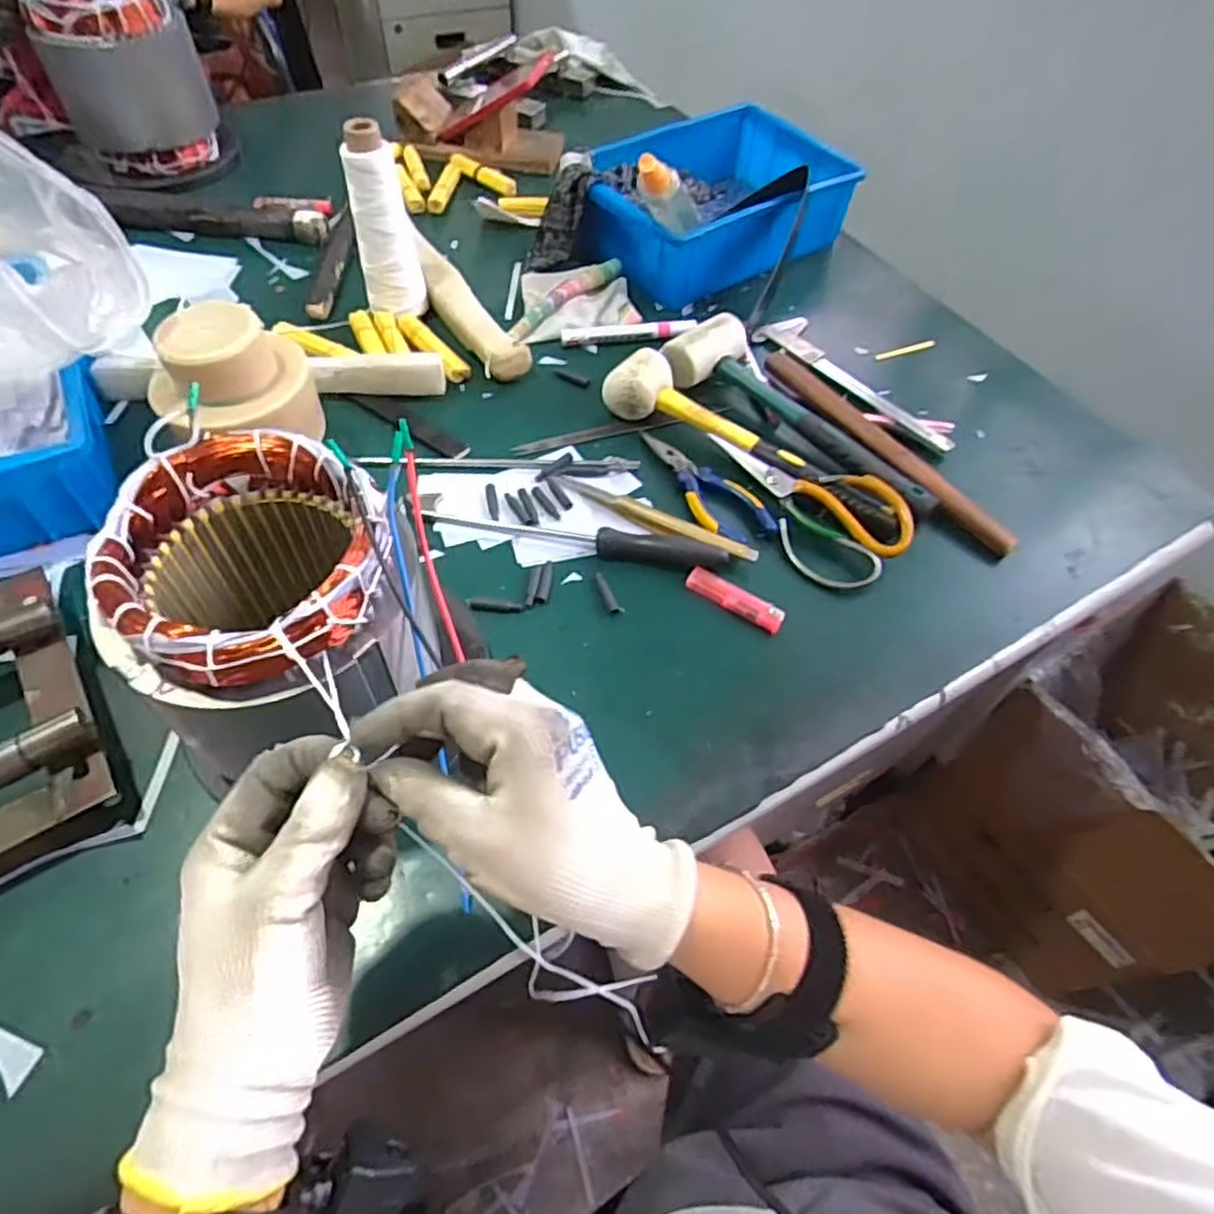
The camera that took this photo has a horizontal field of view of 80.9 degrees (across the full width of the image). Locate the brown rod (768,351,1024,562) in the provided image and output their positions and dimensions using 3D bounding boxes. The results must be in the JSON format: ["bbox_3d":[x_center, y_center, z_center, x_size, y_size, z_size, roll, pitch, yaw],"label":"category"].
[{"bbox_3d":[0.248,-0.147,0.648,0.029,0.027,0.284,-30,63,-22],"label":"brown rod"}]

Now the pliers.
[{"bbox_3d":[0.084,-0.108,0.611,0.058,0.011,0.139,-24,61,-19],"label":"pliers"}]

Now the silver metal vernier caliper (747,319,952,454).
[{"bbox_3d":[0.249,-0.227,0.712,0.047,0.017,0.234,-36,65,-25],"label":"silver metal vernier caliper"}]

